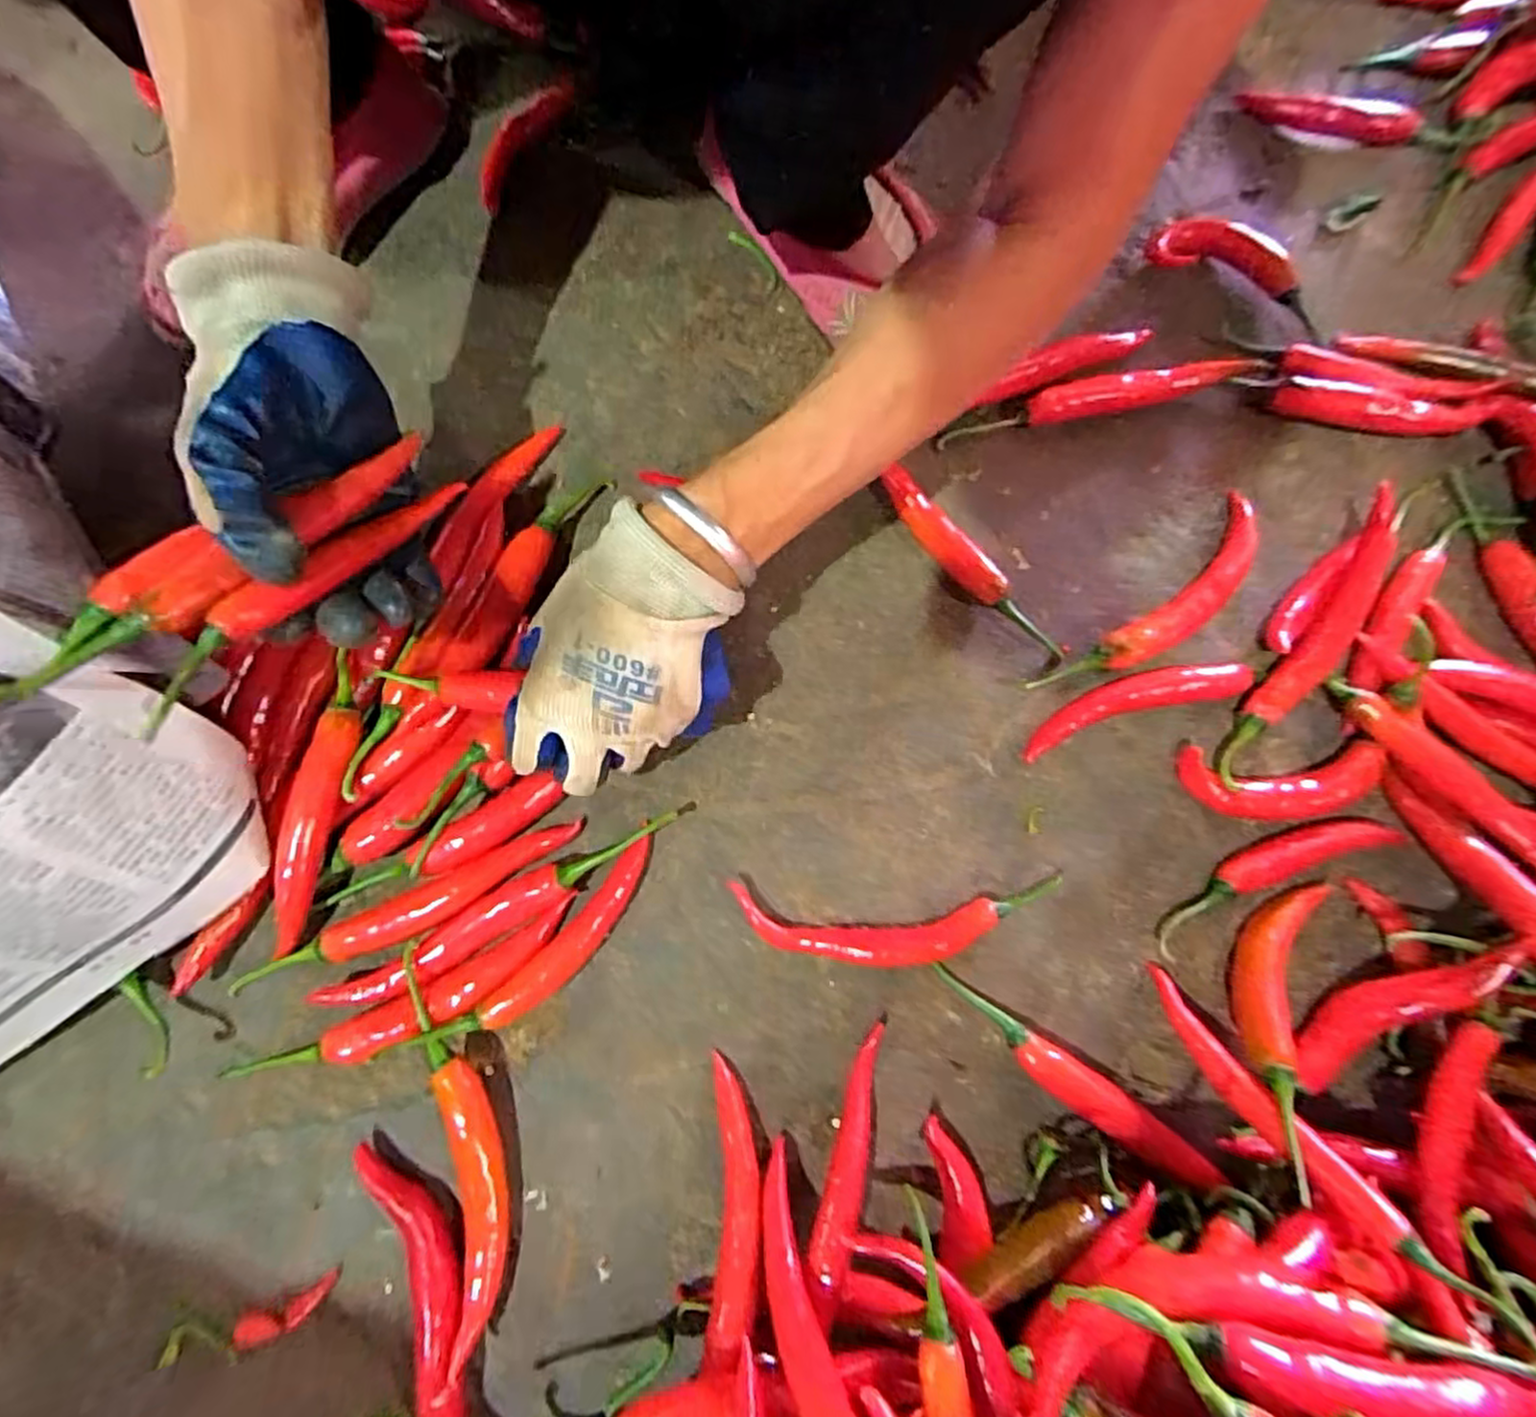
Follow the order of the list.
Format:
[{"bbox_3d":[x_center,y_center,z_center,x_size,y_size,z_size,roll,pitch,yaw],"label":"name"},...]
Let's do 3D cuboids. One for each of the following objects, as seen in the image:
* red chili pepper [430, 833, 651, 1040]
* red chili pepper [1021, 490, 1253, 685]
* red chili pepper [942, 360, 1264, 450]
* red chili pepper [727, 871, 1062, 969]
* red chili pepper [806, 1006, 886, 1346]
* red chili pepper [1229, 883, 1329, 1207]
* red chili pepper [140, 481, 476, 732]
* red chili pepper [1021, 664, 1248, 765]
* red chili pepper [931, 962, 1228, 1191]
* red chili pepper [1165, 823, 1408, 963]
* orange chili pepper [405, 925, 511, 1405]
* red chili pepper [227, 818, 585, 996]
[{"bbox_3d":[-0.102,0.118,0.356,0.025,0.019,0.127,43,80,9],"label":"red chili pepper"},{"bbox_3d":[0.218,-0.056,0.393,0.170,0.026,0.038,-40,80,-8],"label":"red chili pepper"},{"bbox_3d":[0.195,-0.182,0.421,0.187,0.020,0.019,-12,77,-3],"label":"red chili pepper"},{"bbox_3d":[0.064,0.106,0.357,0.161,0.021,0.040,0,77,0],"label":"red chili pepper"},{"bbox_3d":[0.036,0.206,0.328,0.018,0.019,0.120,15,62,4],"label":"red chili pepper"},{"bbox_3d":[0.235,0.143,0.332,0.029,0.025,0.143,25,56,6],"label":"red chili pepper"},{"bbox_3d":[-0.192,-0.057,0.303,0.018,0.015,0.166,28,53,6],"label":"red chili pepper"},{"bbox_3d":[0.194,-0.003,0.381,0.124,0.025,0.025,-17,77,-4],"label":"red chili pepper"},{"bbox_3d":[0.144,0.177,0.344,0.152,0.014,0.021,37,80,8],"label":"red chili pepper"},{"bbox_3d":[0.255,0.081,0.362,0.138,0.014,0.030,-24,78,-5],"label":"red chili pepper"},{"bbox_3d":[-0.143,0.203,0.336,0.032,0.022,0.180,-11,77,-3],"label":"orange chili pepper"},{"bbox_3d":[-0.178,0.101,0.362,0.178,0.015,0.024,-22,78,-5],"label":"red chili pepper"}]

